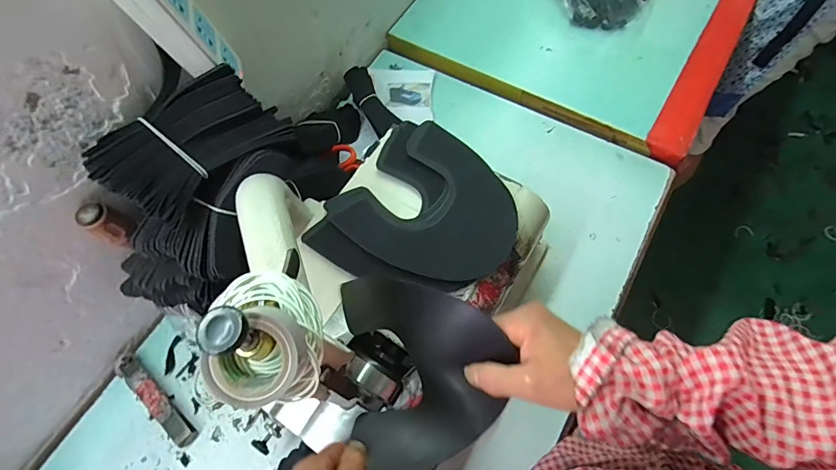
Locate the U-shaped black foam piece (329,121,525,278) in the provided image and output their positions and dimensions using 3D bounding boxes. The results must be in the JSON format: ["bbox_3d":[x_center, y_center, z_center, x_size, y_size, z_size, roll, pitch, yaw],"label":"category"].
[{"bbox_3d":[0.017,-0.027,0.454,0.168,0.016,0.179,-42,75,-13],"label":"U-shaped black foam piece"}]

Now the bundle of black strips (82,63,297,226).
[{"bbox_3d":[-0.228,-0.093,0.419,0.181,0.050,0.097,-42,109,-19],"label":"bundle of black strips"}]

